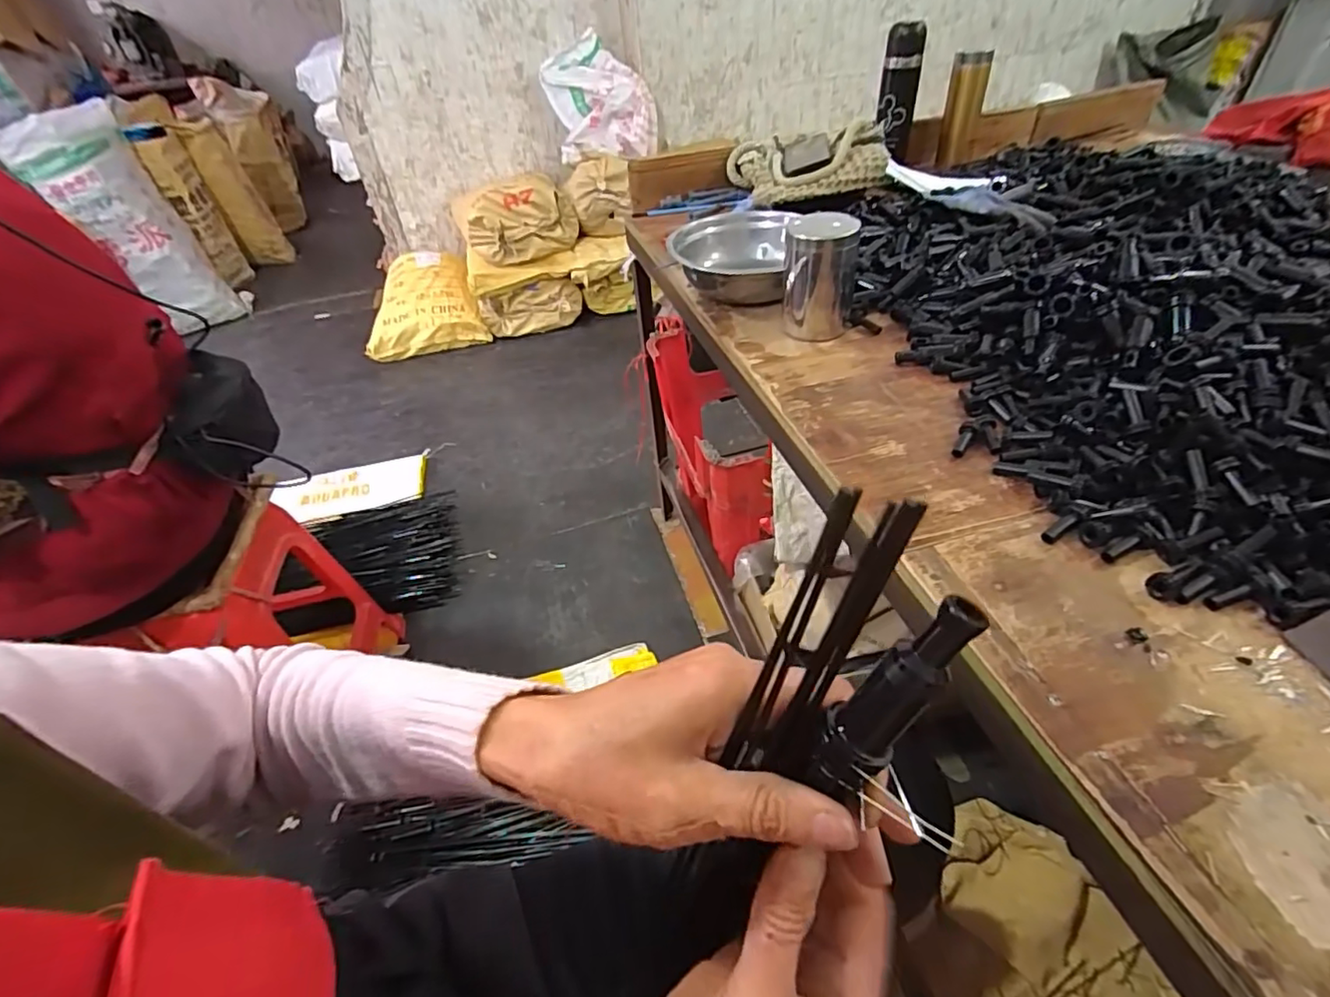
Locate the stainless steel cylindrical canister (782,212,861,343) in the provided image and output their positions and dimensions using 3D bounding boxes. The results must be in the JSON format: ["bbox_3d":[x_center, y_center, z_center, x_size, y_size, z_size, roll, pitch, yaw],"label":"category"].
[{"bbox_3d":[0.175,-0.251,0.670,0.074,0.133,0.080,7,44,14],"label":"stainless steel cylindrical canister"}]

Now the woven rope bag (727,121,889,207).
[{"bbox_3d":[0.238,-0.564,1.000,0.263,0.076,0.183,0,42,7],"label":"woven rope bag"}]

